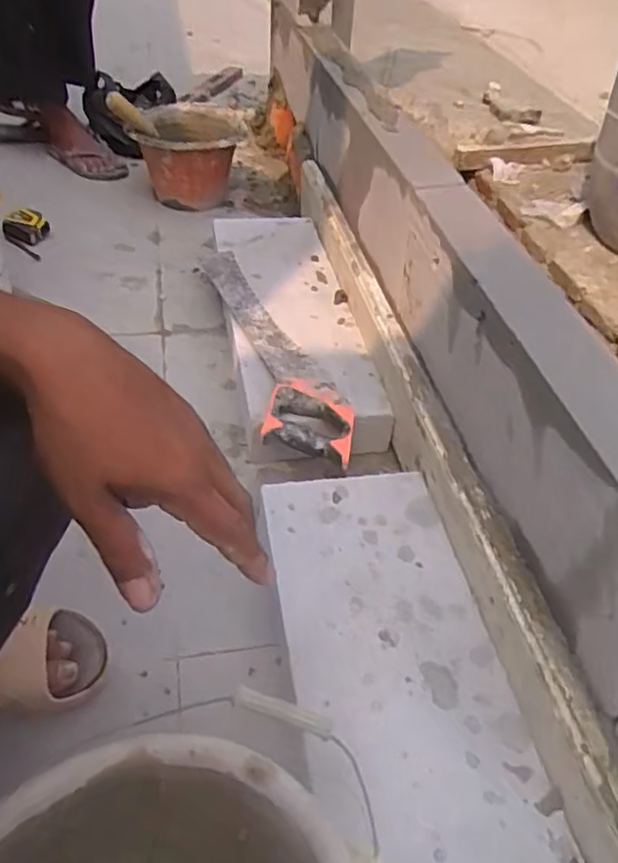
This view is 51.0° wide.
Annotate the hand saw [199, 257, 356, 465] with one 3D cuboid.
[{"bbox_3d":[-0.072,-0.130,0.944,0.113,0.024,0.526,-14,45,-18],"label":"hand saw"}]

